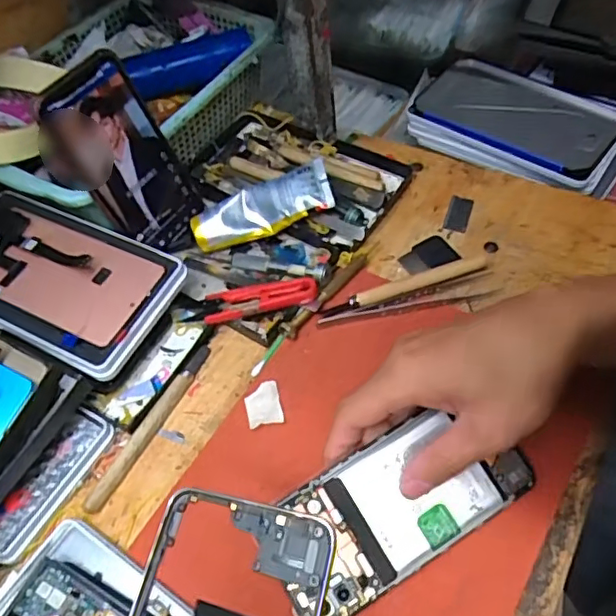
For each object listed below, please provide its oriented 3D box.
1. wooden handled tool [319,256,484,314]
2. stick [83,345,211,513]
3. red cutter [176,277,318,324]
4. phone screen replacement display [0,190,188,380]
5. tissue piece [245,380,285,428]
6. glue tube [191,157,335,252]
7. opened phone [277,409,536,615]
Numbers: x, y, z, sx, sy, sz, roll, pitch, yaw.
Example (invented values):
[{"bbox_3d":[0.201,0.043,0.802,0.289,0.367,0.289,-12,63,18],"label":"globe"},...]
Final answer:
[{"bbox_3d":[0.073,-0.017,0.436,0.128,0.008,0.012,-18,56,-8],"label":"wooden handled tool"},{"bbox_3d":[-0.107,0.078,0.399,0.014,0.009,0.131,24,60,19],"label":"stick"},{"bbox_3d":[-0.043,-0.004,0.431,0.099,0.019,0.025,-7,55,0],"label":"red cutter"},{"bbox_3d":[-0.190,-0.025,0.428,0.183,0.013,0.101,22,63,17],"label":"phone screen replacement display"},{"bbox_3d":[-0.030,0.064,0.389,0.023,0.005,0.030,-12,55,-4],"label":"tissue piece"},{"bbox_3d":[-0.036,-0.078,0.466,0.113,0.027,0.039,-22,55,8],"label":"glue tube"},{"bbox_3d":[0.050,0.110,0.328,0.147,0.006,0.069,-30,76,-11],"label":"opened phone"}]

